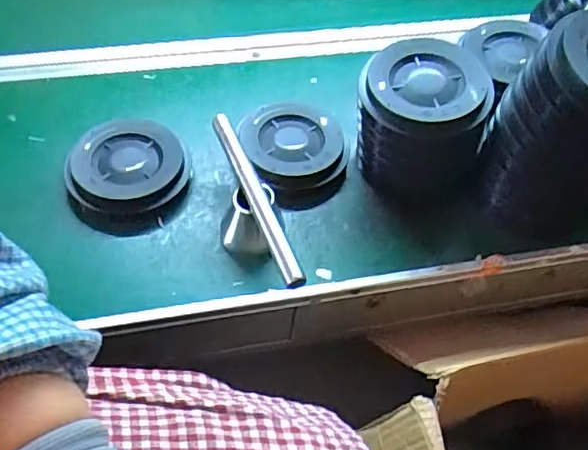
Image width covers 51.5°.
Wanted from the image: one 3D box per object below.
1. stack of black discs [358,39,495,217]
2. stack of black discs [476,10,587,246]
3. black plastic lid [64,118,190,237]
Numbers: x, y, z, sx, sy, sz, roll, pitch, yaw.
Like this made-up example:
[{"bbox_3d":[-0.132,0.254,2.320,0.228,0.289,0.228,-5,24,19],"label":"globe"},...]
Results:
[{"bbox_3d":[0.124,-0.101,0.613,0.127,0.129,0.110,16,54,8],"label":"stack of black discs"},{"bbox_3d":[0.254,-0.075,0.558,0.124,0.201,0.104,1,53,-3],"label":"stack of black discs"},{"bbox_3d":[-0.165,-0.051,0.609,0.115,0.035,0.126,2,53,-3],"label":"black plastic lid"}]

